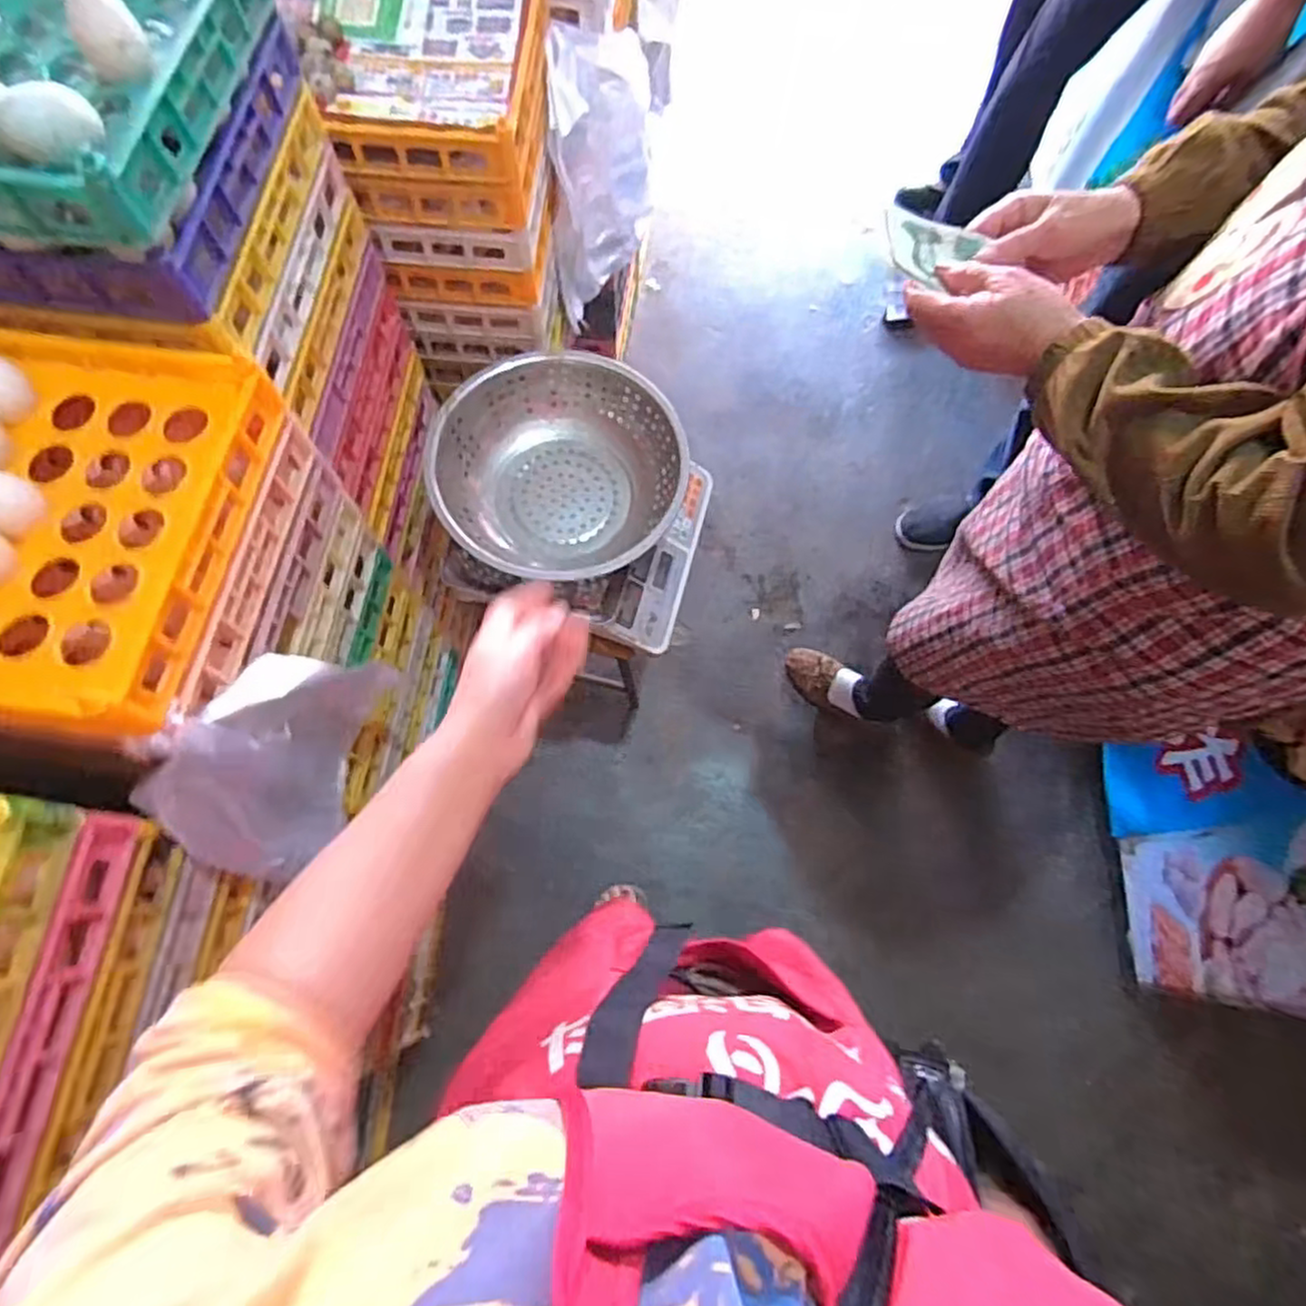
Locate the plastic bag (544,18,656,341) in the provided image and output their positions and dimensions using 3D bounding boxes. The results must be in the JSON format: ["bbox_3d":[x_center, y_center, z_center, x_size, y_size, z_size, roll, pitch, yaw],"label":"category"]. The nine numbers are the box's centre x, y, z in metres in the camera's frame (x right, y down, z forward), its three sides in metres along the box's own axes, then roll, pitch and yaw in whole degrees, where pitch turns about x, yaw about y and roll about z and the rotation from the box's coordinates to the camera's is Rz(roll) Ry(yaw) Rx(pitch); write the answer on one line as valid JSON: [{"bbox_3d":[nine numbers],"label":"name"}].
[{"bbox_3d":[-0.070,-0.680,1.050,0.138,0.336,0.215,0,71,-2],"label":"plastic bag"}]

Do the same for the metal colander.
[{"bbox_3d":[-0.120,-0.235,0.942,0.302,0.100,0.291,1,71,-2],"label":"metal colander"}]

